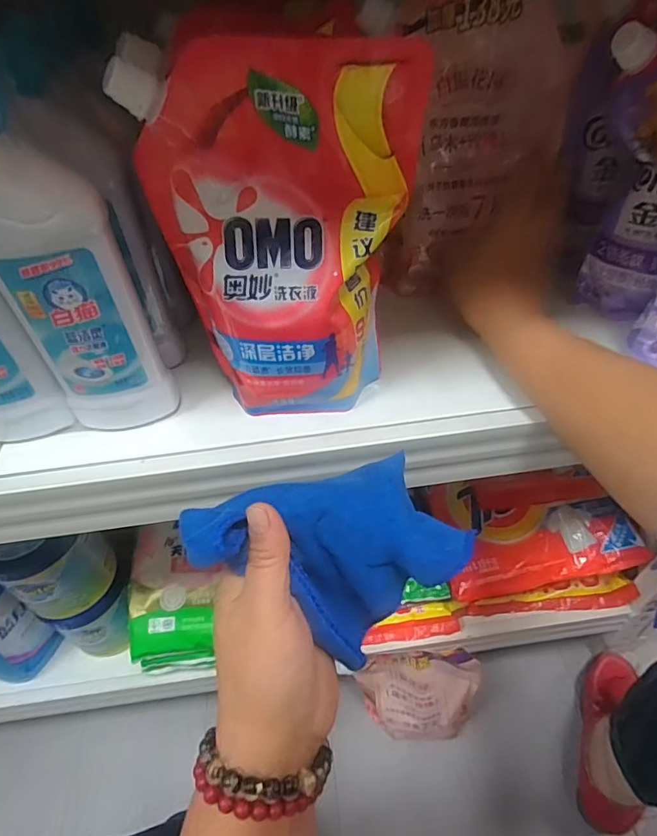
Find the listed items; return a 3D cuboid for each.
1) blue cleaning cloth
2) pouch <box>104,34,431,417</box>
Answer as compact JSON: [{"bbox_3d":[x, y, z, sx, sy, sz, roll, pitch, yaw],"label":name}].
[{"bbox_3d":[0.006,0.088,0.290,0.167,0.101,0.070,-3,31,-10],"label":"blue cleaning cloth"},{"bbox_3d":[-0.027,-0.104,0.325,0.166,0.237,0.047,-3,33,-2],"label":"pouch"}]

